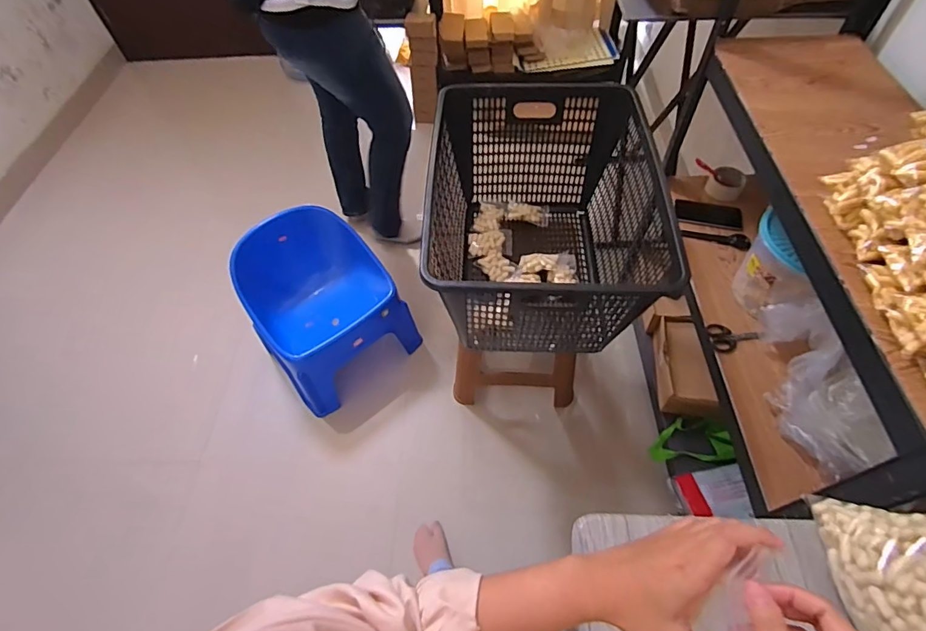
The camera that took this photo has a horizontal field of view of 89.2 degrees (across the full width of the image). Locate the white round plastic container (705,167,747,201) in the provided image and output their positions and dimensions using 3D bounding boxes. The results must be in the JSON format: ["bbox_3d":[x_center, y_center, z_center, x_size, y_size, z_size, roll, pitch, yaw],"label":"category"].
[{"bbox_3d":[0.673,-0.339,1.205,0.088,0.058,0.068,28,62,20],"label":"white round plastic container"}]

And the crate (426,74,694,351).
[{"bbox_3d":[0.161,-0.189,1.002,0.428,0.318,0.581,1,56,4],"label":"crate"}]

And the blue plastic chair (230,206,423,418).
[{"bbox_3d":[-0.413,-0.035,1.396,0.391,0.399,0.349,-35,61,-19],"label":"blue plastic chair"}]

